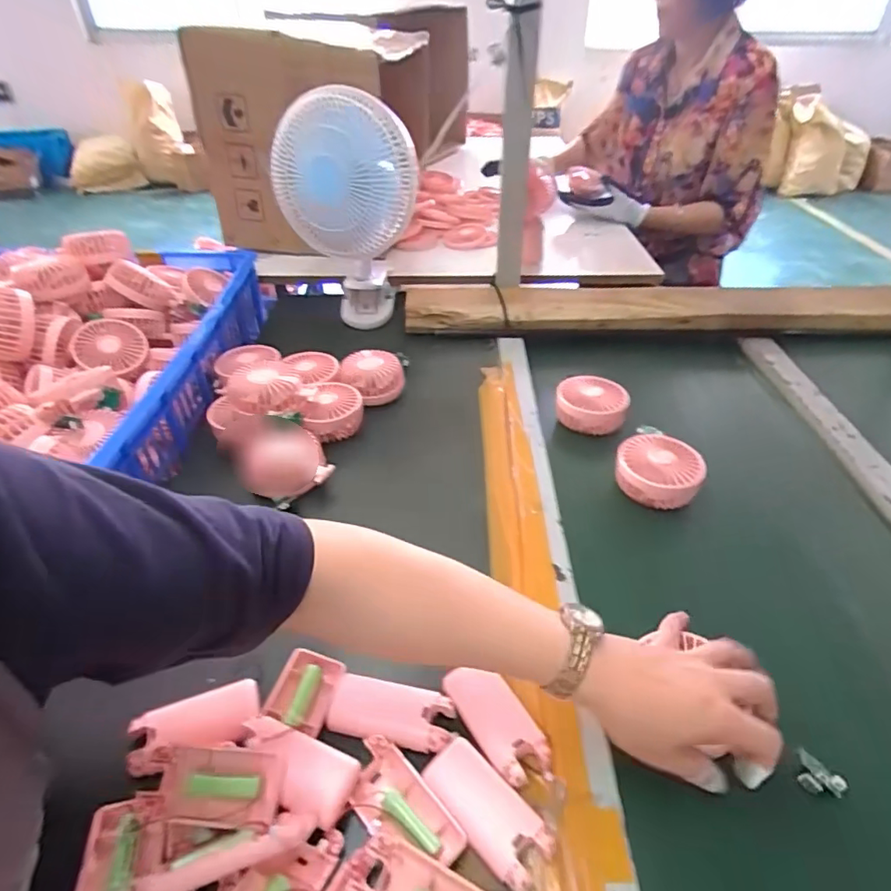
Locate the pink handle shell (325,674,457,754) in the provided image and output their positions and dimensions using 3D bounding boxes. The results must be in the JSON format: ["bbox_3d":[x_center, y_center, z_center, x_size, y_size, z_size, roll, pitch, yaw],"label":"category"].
[{"bbox_3d":[-0.042,0.207,0.421,0.096,0.010,0.045,8,40,11],"label":"pink handle shell"}]

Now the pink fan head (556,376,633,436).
[{"bbox_3d":[0.193,-0.055,0.716,0.088,0.043,0.088,-1,39,0],"label":"pink fan head"}]

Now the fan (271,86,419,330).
[{"bbox_3d":[-0.143,-0.351,0.843,0.197,0.332,0.140,2,40,3],"label":"fan"}]

